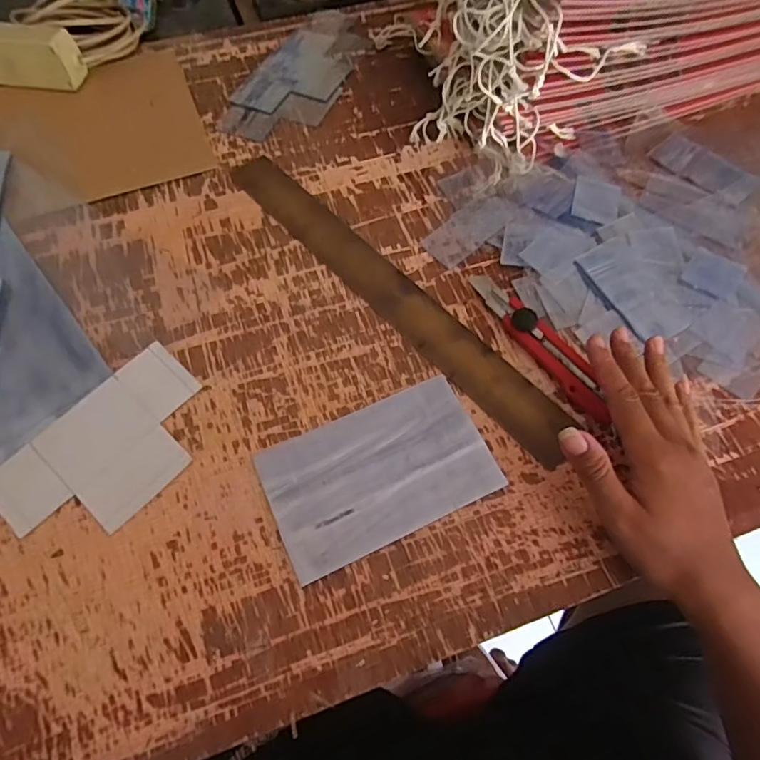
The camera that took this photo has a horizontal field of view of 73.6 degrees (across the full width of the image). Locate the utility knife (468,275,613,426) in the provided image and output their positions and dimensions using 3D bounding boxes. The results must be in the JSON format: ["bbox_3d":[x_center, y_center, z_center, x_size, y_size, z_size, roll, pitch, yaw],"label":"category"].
[{"bbox_3d":[0.139,-0.035,0.444,0.027,0.017,0.169,-30,67,-17],"label":"utility knife"}]

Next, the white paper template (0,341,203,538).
[{"bbox_3d":[-0.209,0.054,0.397,0.100,0.008,0.164,37,67,16],"label":"white paper template"}]

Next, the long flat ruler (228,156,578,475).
[{"bbox_3d":[0.004,-0.090,0.481,0.051,0.007,0.430,-40,69,-15],"label":"long flat ruler"}]

